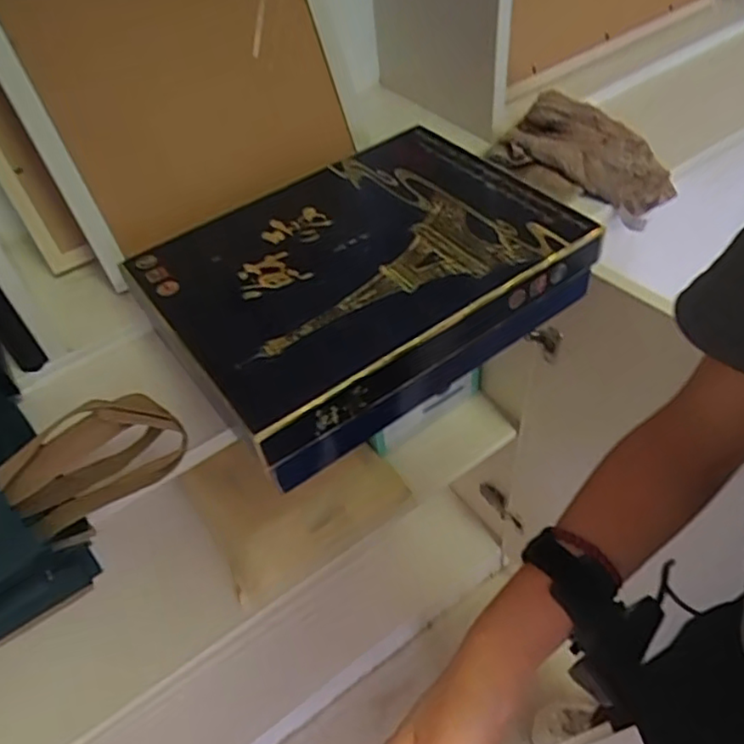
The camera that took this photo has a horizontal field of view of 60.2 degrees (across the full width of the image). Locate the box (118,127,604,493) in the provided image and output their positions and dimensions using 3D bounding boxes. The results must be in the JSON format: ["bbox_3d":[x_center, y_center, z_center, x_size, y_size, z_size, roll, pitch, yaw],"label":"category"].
[{"bbox_3d":[-0.014,-0.093,0.624,0.361,0.088,0.273,-30,53,-20],"label":"box"}]

